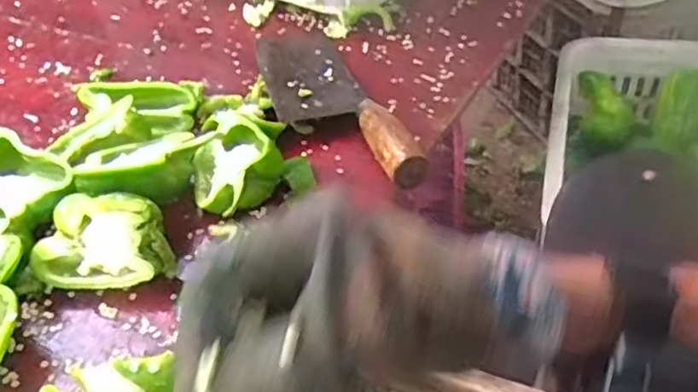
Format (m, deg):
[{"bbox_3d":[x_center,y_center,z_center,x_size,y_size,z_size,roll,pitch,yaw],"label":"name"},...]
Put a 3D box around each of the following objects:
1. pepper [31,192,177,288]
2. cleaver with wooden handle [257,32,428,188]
[{"bbox_3d":[-0.163,0.030,0.450,0.088,0.030,0.062,0,88,11],"label":"pepper"},{"bbox_3d":[-0.024,-0.091,0.572,0.082,0.029,0.267,-16,42,-12],"label":"cleaver with wooden handle"}]

